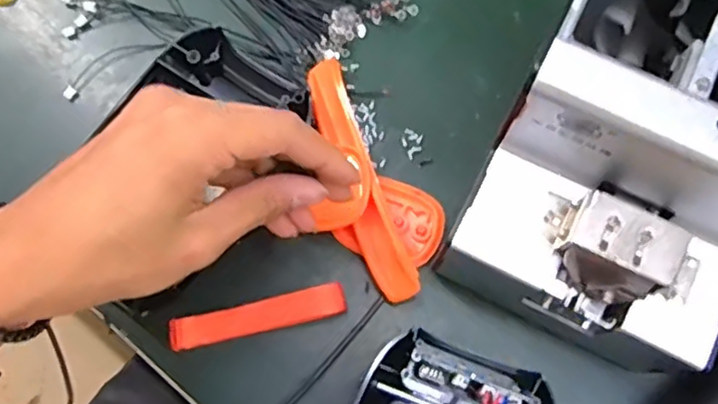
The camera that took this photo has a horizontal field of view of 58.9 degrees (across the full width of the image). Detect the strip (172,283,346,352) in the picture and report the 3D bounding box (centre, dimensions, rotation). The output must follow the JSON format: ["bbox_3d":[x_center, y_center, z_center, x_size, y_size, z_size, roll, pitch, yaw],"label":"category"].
[{"bbox_3d":[-0.055,0.064,0.353,0.096,0.011,0.017,-12,73,-5],"label":"strip"}]

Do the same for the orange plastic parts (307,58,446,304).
[{"bbox_3d":[0.001,-0.018,0.366,0.066,0.028,0.150,-22,73,-6],"label":"orange plastic parts"}]

